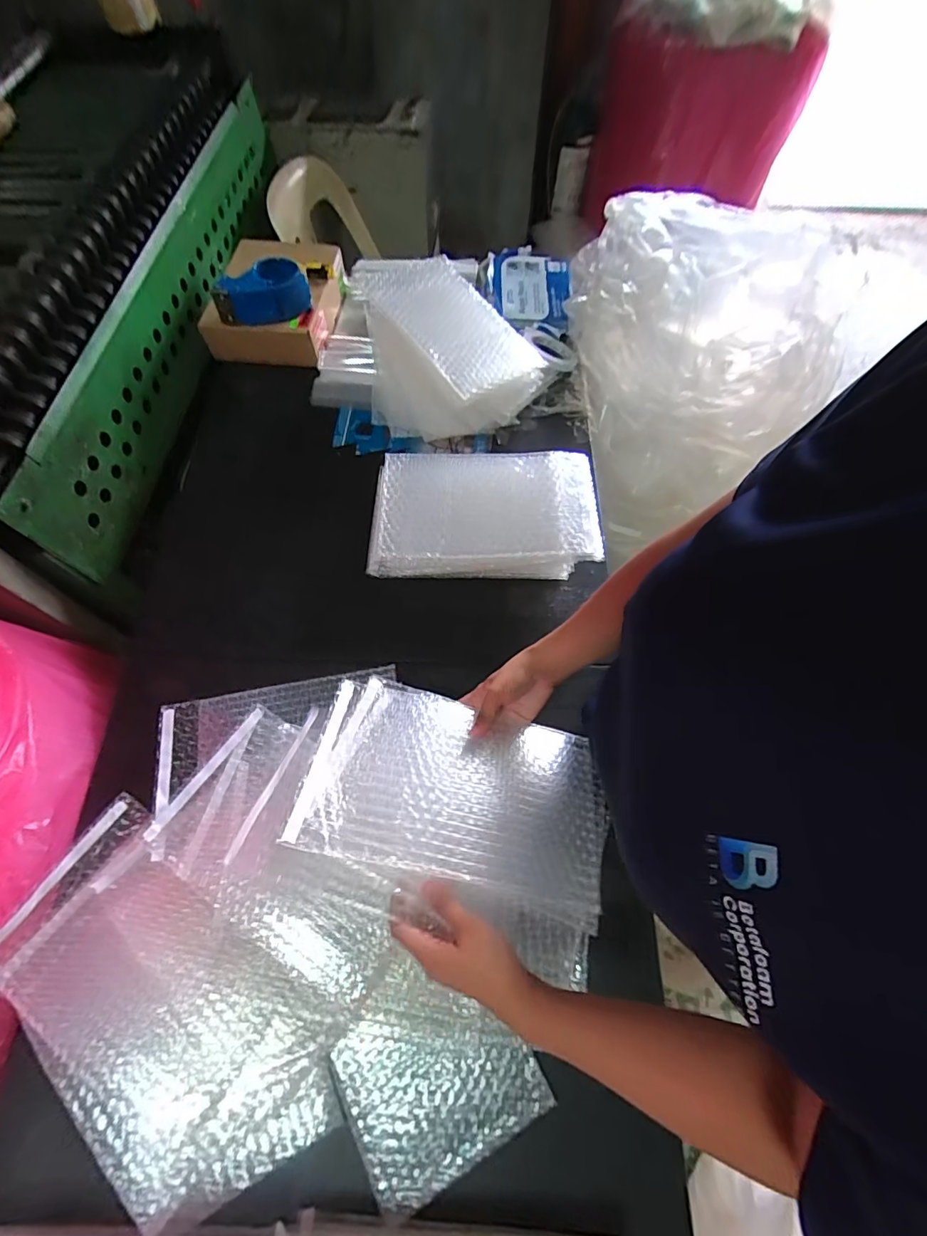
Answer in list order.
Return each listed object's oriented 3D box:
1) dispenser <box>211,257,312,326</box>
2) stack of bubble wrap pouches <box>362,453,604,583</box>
[{"bbox_3d":[-0.356,-0.574,0.849,0.161,0.065,0.092,-17,67,-7],"label":"dispenser"},{"bbox_3d":[0.026,-0.153,0.705,0.319,0.072,0.184,-2,66,-1],"label":"stack of bubble wrap pouches"}]

